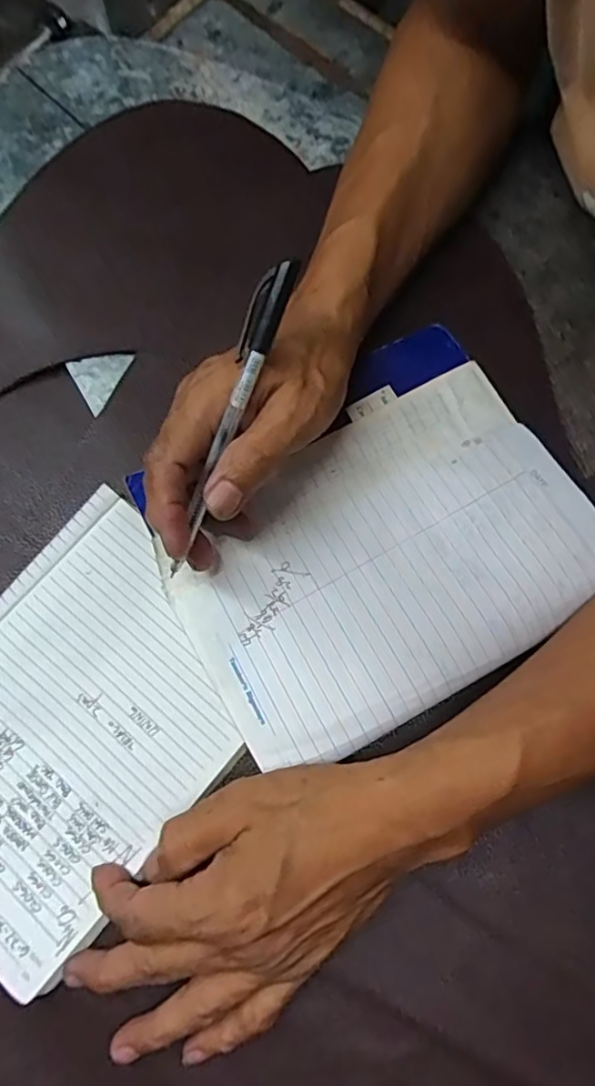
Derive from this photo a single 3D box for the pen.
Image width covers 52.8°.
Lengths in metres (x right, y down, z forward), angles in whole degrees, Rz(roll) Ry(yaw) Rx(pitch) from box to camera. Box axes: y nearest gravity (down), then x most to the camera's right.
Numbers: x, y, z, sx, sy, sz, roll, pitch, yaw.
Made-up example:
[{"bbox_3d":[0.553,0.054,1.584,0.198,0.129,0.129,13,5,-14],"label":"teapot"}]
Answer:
[{"bbox_3d":[-0.033,-0.053,0.272,0.015,0.006,0.148,24,106,8],"label":"pen"}]

